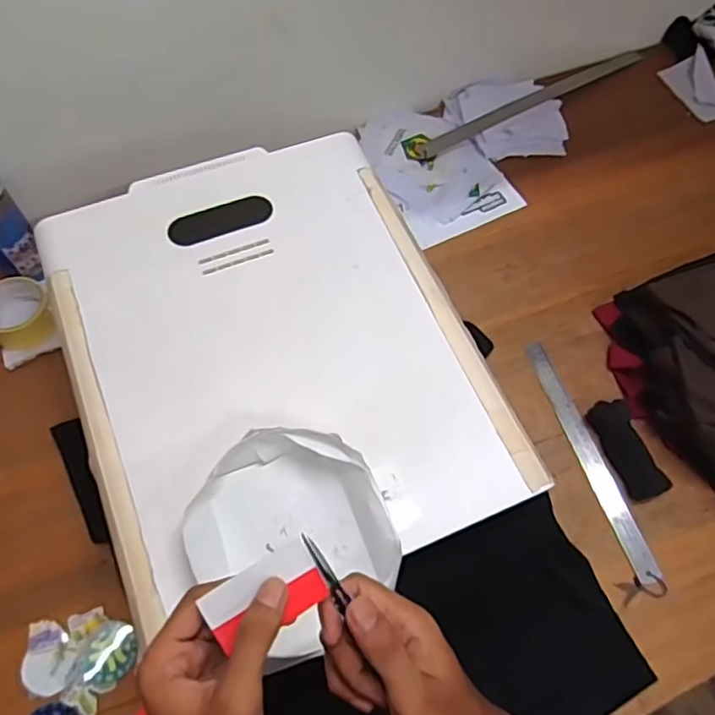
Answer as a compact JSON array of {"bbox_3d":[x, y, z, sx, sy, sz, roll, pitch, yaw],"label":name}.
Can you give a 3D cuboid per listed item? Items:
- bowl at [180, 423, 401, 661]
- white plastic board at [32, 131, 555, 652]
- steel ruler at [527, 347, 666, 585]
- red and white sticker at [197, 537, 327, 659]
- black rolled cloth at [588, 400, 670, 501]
[{"bbox_3d":[-0.059,0.151,0.526,0.161,0.053,0.178,-28,67,-15],"label":"bowl"},{"bbox_3d":[-0.093,-0.020,0.637,0.396,0.023,0.491,-20,65,-12],"label":"white plastic board"},{"bbox_3d":[0.289,0.120,0.763,0.029,0.005,0.316,-17,65,-5],"label":"steel ruler"},{"bbox_3d":[-0.053,0.139,0.353,0.067,0.010,0.038,-28,72,-15],"label":"red and white sticker"},{"bbox_3d":[0.334,0.112,0.750,0.047,0.025,0.123,-16,64,-10],"label":"black rolled cloth"}]

